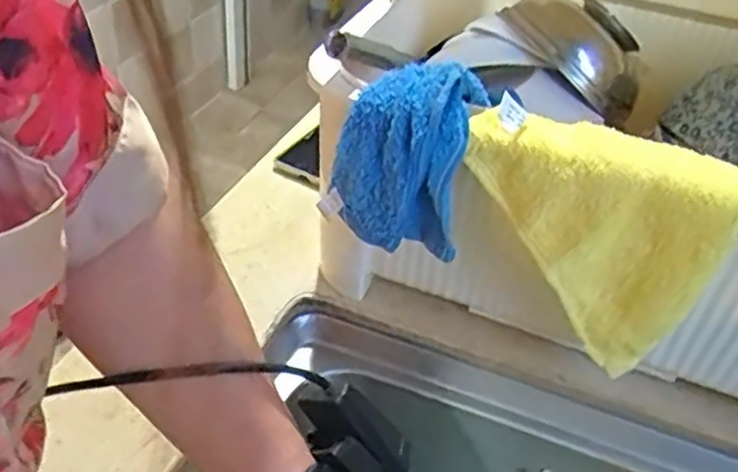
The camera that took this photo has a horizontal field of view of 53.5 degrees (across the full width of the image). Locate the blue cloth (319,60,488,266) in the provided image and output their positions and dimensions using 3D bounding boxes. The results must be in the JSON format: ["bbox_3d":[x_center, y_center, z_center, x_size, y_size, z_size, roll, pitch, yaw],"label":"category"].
[{"bbox_3d":[0.018,-0.047,0.436,0.082,0.101,0.054,6,39,-1],"label":"blue cloth"}]

